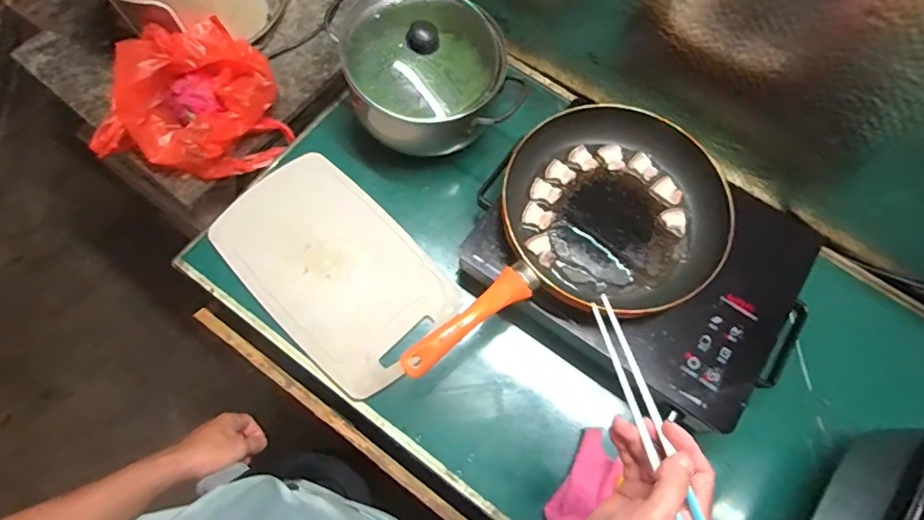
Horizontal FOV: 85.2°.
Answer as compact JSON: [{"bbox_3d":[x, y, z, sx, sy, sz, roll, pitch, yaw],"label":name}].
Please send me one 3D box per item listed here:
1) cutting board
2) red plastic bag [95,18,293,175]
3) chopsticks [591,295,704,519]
[{"bbox_3d":[-0.177,0.007,0.693,0.330,0.015,0.203,42,74,11],"label":"cutting board"},{"bbox_3d":[-0.404,-0.231,0.743,0.261,0.109,0.191,-3,71,-4],"label":"red plastic bag"},{"bbox_3d":[0.159,0.136,0.435,0.023,0.009,0.233,-7,46,-5],"label":"chopsticks"}]

